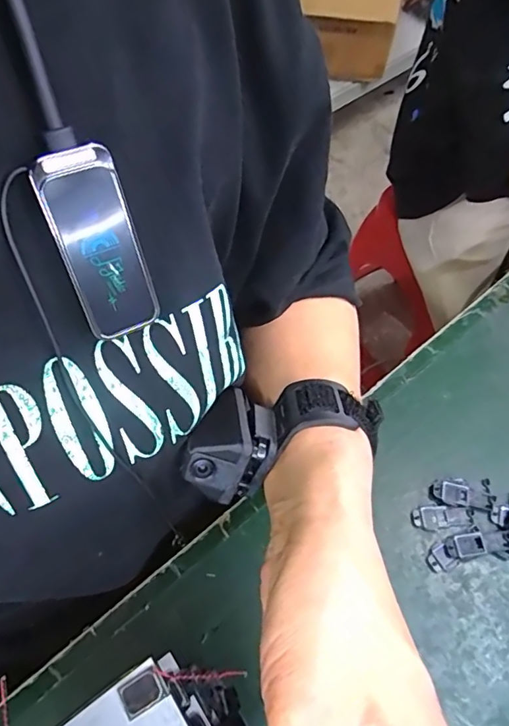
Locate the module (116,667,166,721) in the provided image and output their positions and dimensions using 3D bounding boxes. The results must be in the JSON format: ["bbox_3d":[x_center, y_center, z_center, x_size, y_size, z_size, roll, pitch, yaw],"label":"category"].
[{"bbox_3d":[-0.047,0.136,0.207,0.017,0.004,0.013,-28,64,-15],"label":"module"}]

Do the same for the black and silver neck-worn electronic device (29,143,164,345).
[{"bbox_3d":[-0.053,-0.040,0.174,0.027,0.063,0.006,-20,32,-11],"label":"black and silver neck-worn electronic device"}]

